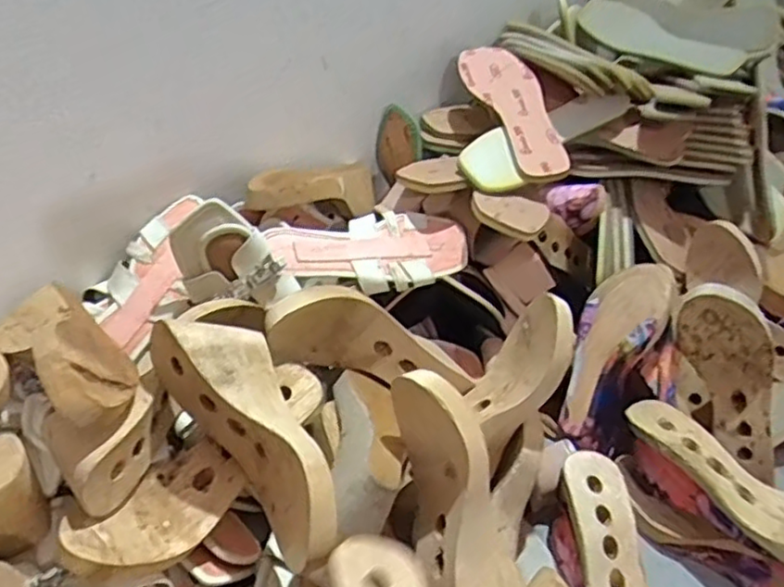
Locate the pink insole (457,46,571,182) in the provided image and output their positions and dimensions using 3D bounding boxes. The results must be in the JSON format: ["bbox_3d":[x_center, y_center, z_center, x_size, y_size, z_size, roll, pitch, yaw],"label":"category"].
[{"bbox_3d":[0.151,-0.227,0.828,0.076,0.012,0.237,-18,58,-9],"label":"pink insole"}]

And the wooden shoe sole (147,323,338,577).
[{"bbox_3d":[-0.101,0.107,0.537,0.079,0.079,0.219,-23,63,-37],"label":"wooden shoe sole"}]

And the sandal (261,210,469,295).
[{"bbox_3d":[-0.025,-0.039,0.756,0.223,0.050,0.086,-4,68,-20],"label":"sandal"}]

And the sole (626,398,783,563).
[{"bbox_3d":[0.327,0.167,0.629,0.078,0.051,0.236,-20,43,-34],"label":"sole"}]

